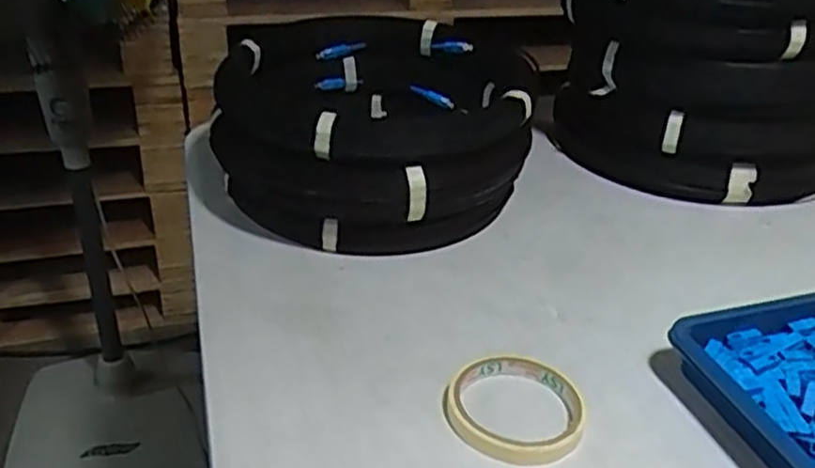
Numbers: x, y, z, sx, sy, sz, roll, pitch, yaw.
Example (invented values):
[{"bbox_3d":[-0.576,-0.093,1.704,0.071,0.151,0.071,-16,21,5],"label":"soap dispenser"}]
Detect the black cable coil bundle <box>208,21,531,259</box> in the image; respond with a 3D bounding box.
[{"bbox_3d":[-0.038,-0.101,0.730,0.282,0.132,0.291,-3,34,-12],"label":"black cable coil bundle"}]

